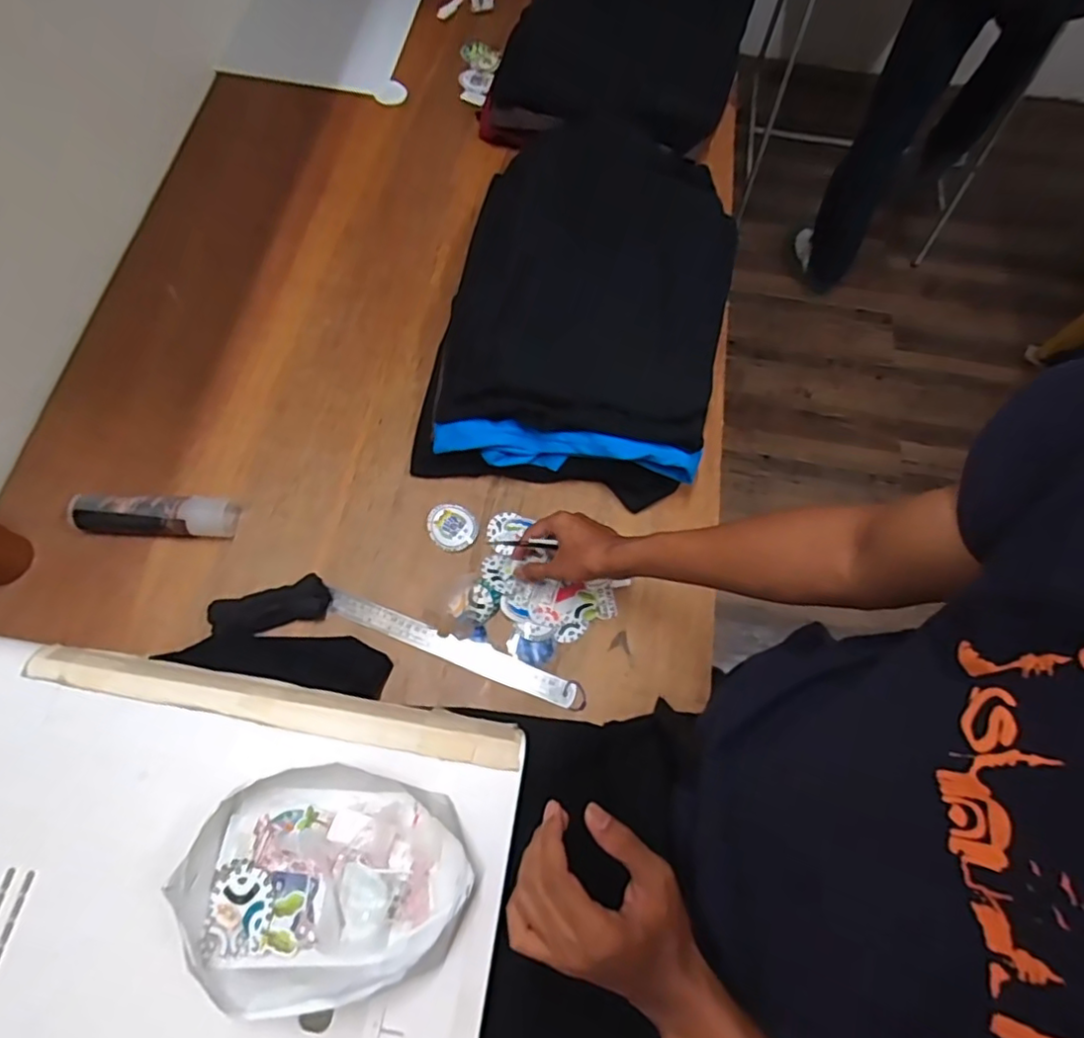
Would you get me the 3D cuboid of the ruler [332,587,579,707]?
[{"bbox_3d":[-0.106,0.148,0.714,0.300,0.006,0.033,20,79,6],"label":"ruler"}]

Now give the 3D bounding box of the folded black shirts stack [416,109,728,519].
[{"bbox_3d":[0.067,-0.311,0.844,0.357,0.106,0.580,12,68,3],"label":"folded black shirts stack"}]

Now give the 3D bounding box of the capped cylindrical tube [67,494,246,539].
[{"bbox_3d":[-0.464,-0.002,0.740,0.183,0.046,0.045,-1,68,-2],"label":"capped cylindrical tube"}]

